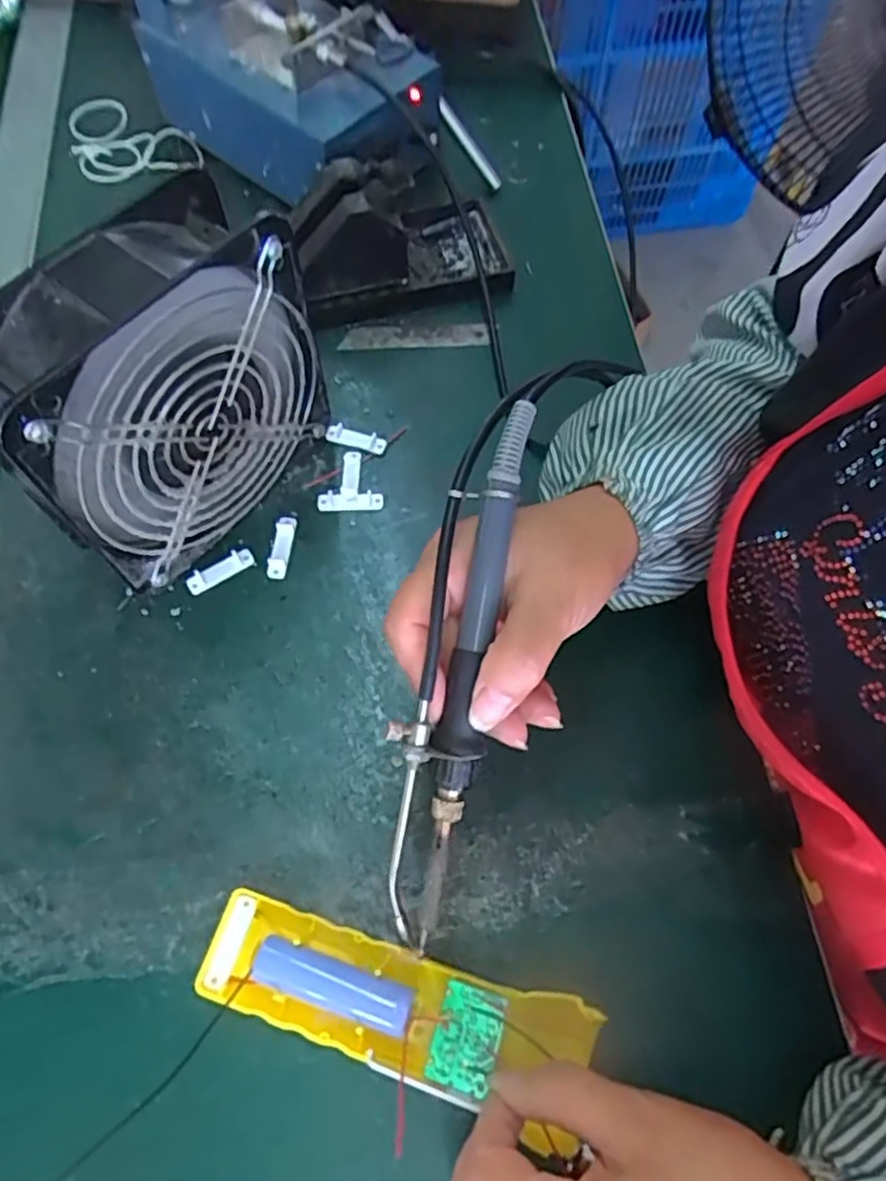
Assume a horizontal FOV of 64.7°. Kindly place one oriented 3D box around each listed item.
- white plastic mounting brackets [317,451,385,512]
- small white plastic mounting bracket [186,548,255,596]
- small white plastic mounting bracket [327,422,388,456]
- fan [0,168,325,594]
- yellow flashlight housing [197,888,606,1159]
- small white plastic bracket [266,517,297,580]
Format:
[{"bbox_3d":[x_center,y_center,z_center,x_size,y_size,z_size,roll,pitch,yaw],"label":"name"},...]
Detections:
[{"bbox_3d":[-0.054,-0.065,0.407,0.037,0.008,0.038,-2,65,-1],"label":"white plastic mounting brackets"},{"bbox_3d":[-0.121,-0.011,0.380,0.037,0.004,0.011,-32,69,-14],"label":"small white plastic mounting bracket"},{"bbox_3d":[-0.052,-0.092,0.421,0.037,0.008,0.011,20,66,9],"label":"small white plastic mounting bracket"},{"bbox_3d":[-0.130,-0.089,0.337,0.061,0.149,0.150,35,69,15],"label":"fan"},{"bbox_3d":[-0.020,0.165,0.284,0.160,0.024,0.043,12,65,8],"label":"yellow flashlight housing"},{"bbox_3d":[-0.089,-0.025,0.388,0.011,0.006,0.038,7,65,3],"label":"small white plastic bracket"}]

